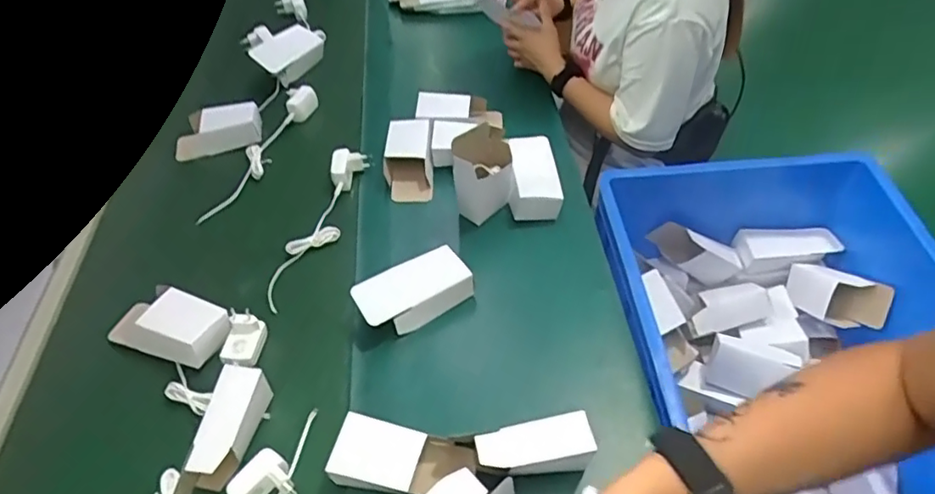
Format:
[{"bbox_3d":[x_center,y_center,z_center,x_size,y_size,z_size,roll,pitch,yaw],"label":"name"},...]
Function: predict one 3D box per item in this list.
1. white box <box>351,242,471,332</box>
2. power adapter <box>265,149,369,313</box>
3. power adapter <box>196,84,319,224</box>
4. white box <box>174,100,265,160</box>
[{"bbox_3d":[-0.066,0.058,0.751,0.145,0.042,0.077,-26,51,-16],"label":"white box"},{"bbox_3d":[-0.217,-0.040,0.856,0.068,0.029,0.287,8,50,14],"label":"power adapter"},{"bbox_3d":[-0.343,-0.163,0.974,0.061,0.036,0.306,13,51,17],"label":"power adapter"},{"bbox_3d":[-0.426,-0.200,1.003,0.144,0.052,0.063,-13,49,-5],"label":"white box"}]

